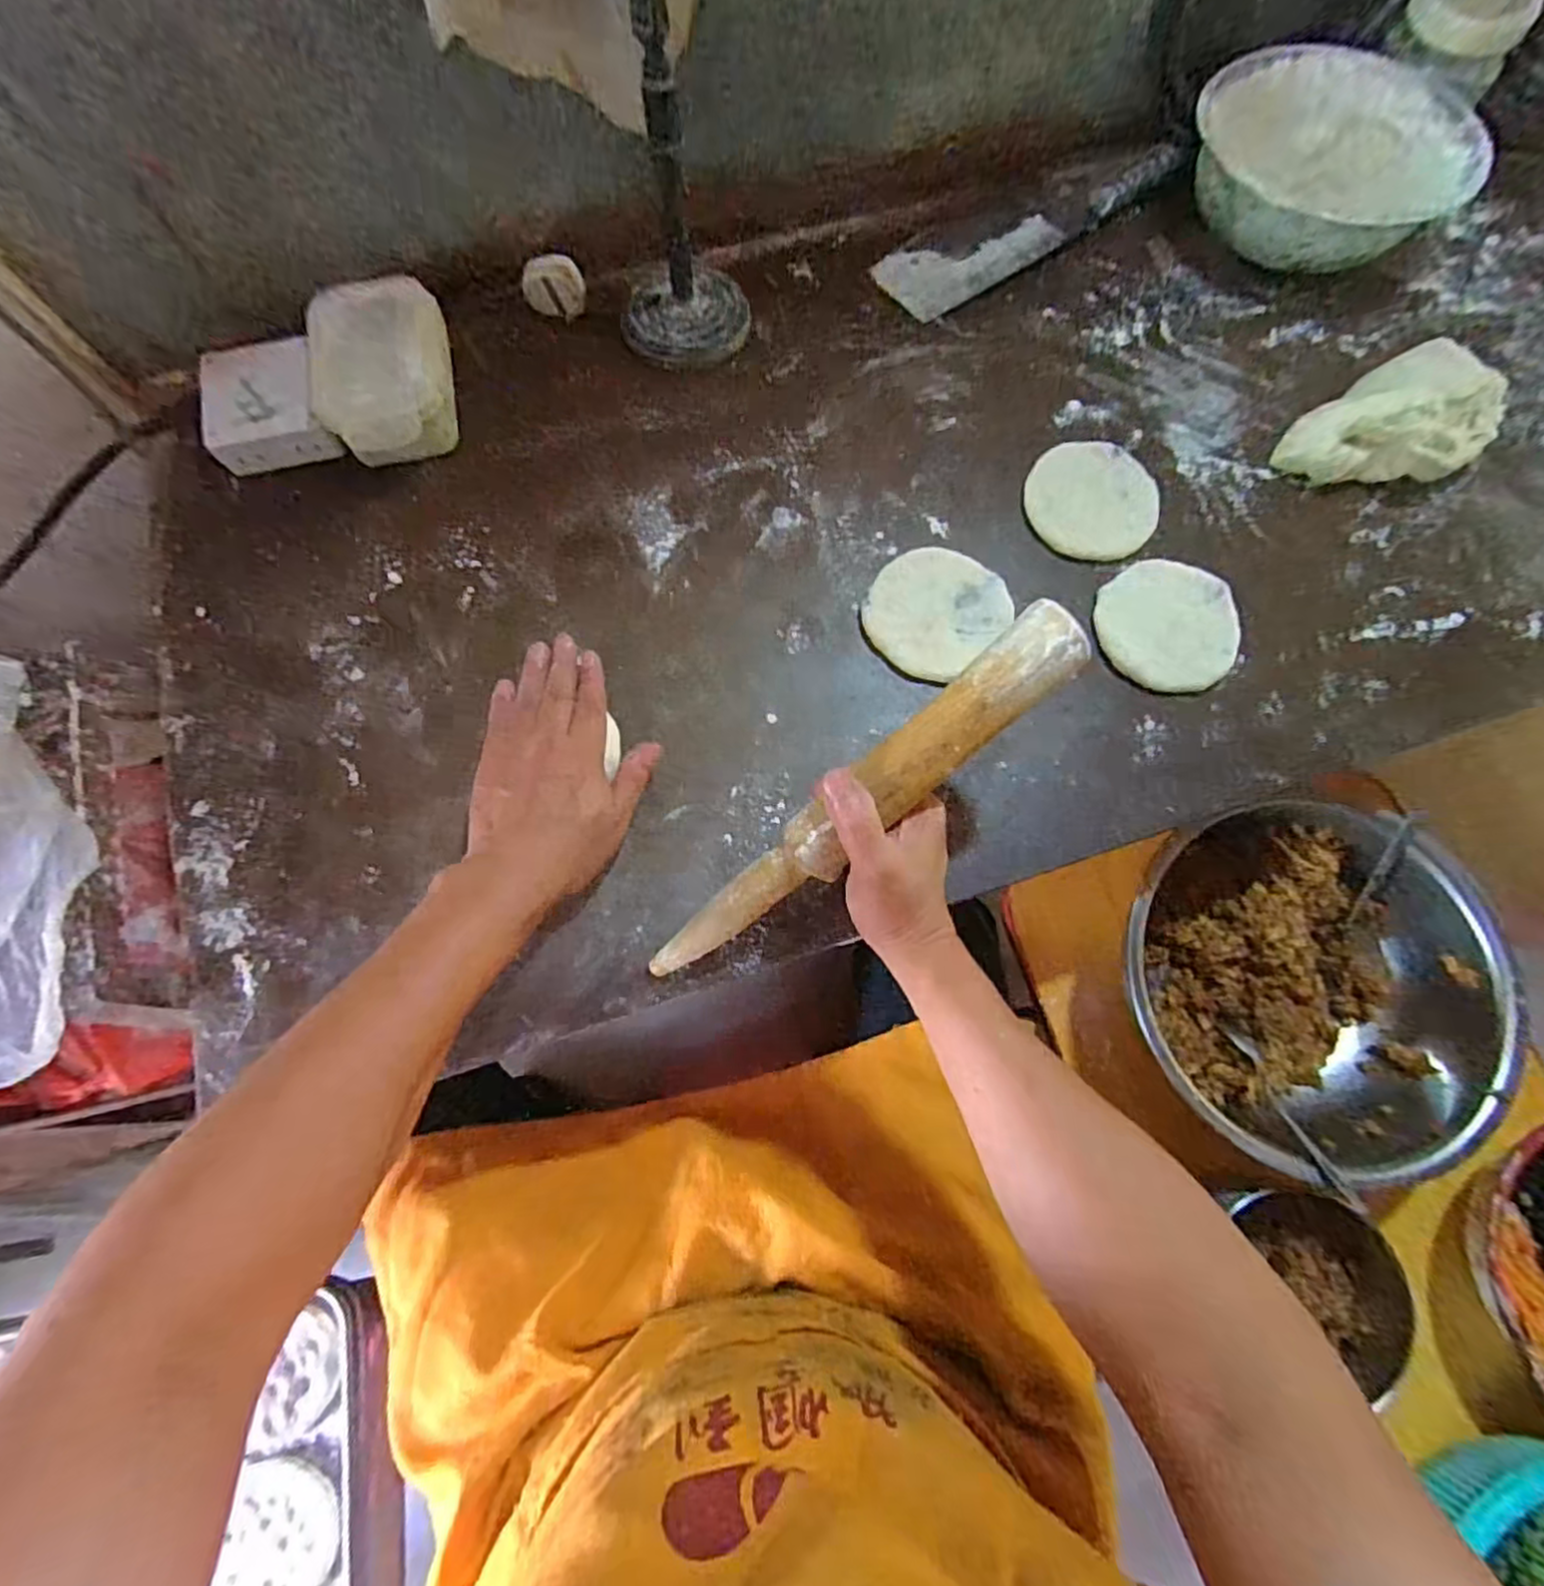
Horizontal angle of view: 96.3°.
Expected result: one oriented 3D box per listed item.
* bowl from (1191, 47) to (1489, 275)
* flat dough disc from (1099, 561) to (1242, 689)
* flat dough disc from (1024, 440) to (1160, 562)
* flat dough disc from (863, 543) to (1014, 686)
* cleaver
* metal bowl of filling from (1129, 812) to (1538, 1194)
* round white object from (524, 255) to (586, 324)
[{"bbox_3d":[0.463,-0.532,0.589,0.217,0.061,0.214,1,74,-2],"label":"bowl"},{"bbox_3d":[0.285,-0.121,0.498,0.096,0.013,0.099,1,74,-2],"label":"flat dough disc"},{"bbox_3d":[0.241,-0.222,0.524,0.092,0.013,0.098,1,74,-2],"label":"flat dough disc"},{"bbox_3d":[0.116,-0.129,0.496,0.091,0.015,0.099,1,74,-2],"label":"flat dough disc"},{"bbox_3d":[0.219,-0.503,0.598,0.272,0.035,0.078,-33,78,-11],"label":"cleaver"},{"bbox_3d":[0.411,0.148,0.556,0.281,0.092,0.274,0,75,-1],"label":"metal bowl of filling"},{"bbox_3d":[-0.177,-0.412,0.561,0.047,0.023,0.035,-16,75,-7],"label":"round white object"}]

